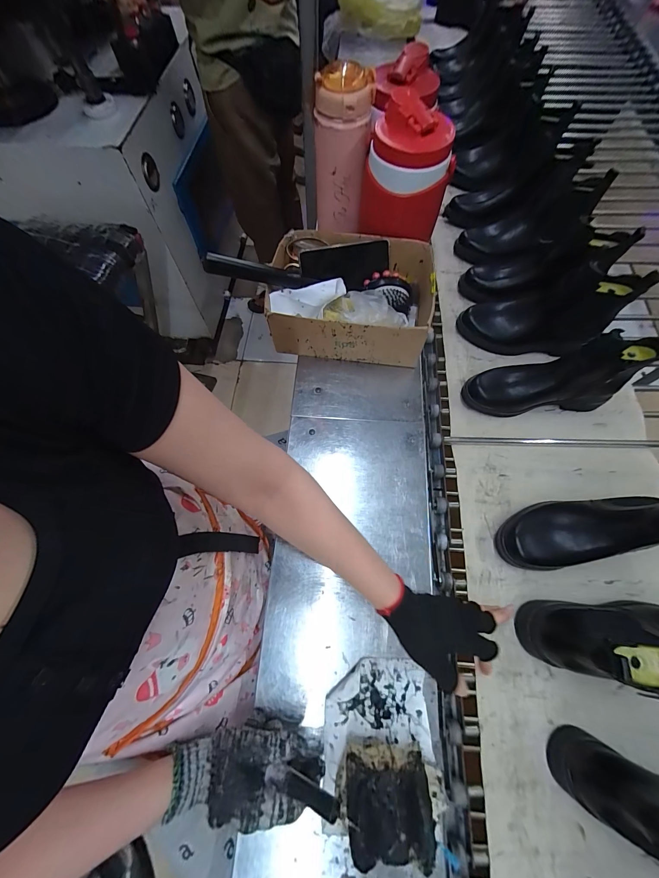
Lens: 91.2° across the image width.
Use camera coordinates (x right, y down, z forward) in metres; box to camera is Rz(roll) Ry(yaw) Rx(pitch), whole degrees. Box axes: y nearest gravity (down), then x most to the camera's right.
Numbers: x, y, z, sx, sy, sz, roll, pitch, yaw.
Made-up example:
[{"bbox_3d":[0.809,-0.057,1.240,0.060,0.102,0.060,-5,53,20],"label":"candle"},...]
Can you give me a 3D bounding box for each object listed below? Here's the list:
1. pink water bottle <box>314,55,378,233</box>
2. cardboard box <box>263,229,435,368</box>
[{"bbox_3d":[0.023,-0.506,0.582,0.096,0.214,0.088,-2,65,2],"label":"pink water bottle"},{"bbox_3d":[0.037,-0.254,0.586,0.275,0.121,0.203,8,68,4],"label":"cardboard box"}]

